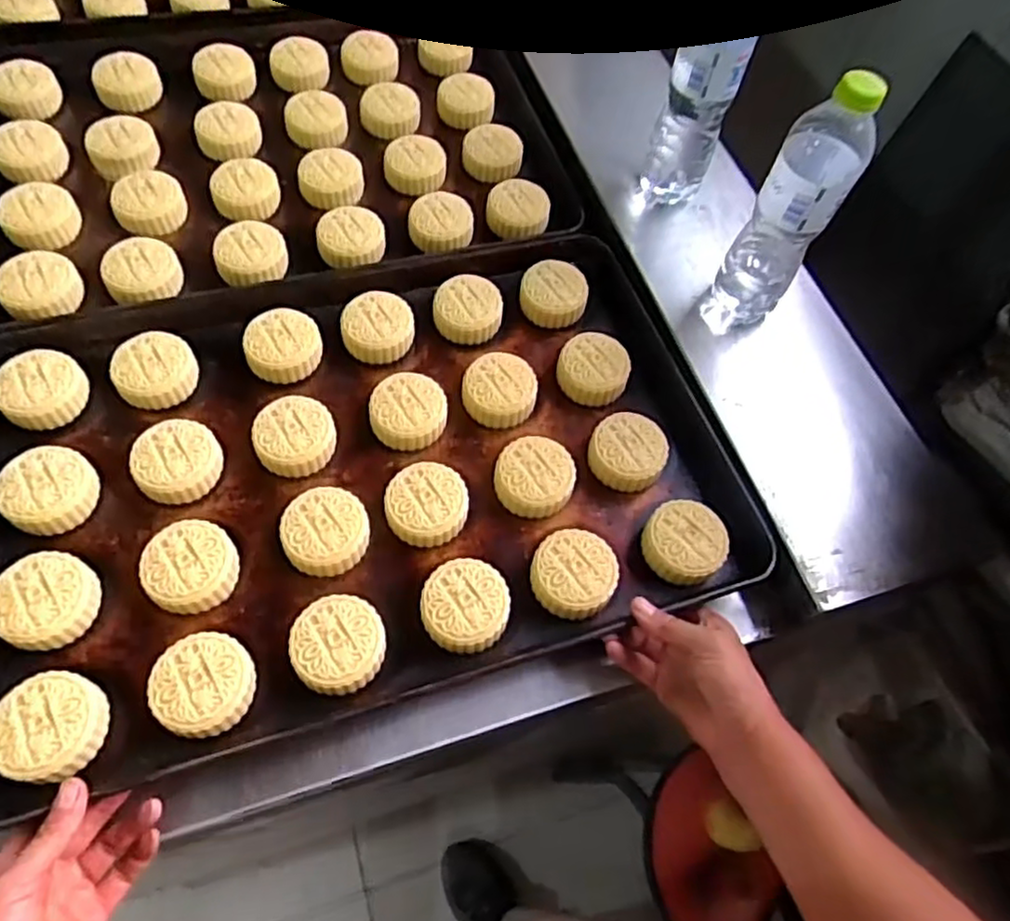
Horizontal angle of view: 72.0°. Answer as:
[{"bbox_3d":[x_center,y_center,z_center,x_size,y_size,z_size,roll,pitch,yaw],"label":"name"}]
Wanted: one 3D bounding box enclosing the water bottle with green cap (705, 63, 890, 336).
[{"bbox_3d":[0.234,-0.201,0.577,0.065,0.235,0.056,26,62,11],"label":"water bottle with green cap"}]

